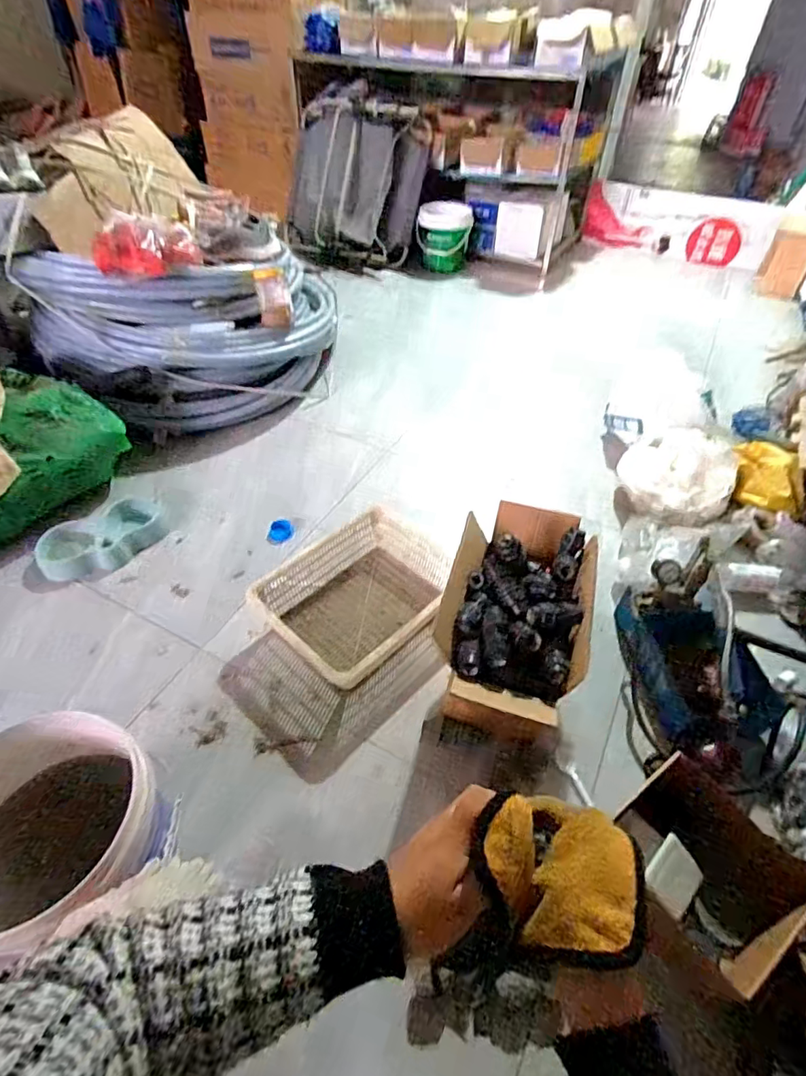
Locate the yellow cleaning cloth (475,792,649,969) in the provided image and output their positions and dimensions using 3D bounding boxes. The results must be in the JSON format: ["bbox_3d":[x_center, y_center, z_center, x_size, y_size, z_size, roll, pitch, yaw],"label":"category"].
[{"bbox_3d":[0.108,0.220,0.352,0.110,0.037,0.088,5,44,4],"label":"yellow cleaning cloth"}]

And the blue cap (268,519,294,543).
[{"bbox_3d":[-0.313,-0.018,1.356,0.056,0.025,0.063,19,47,18],"label":"blue cap"}]

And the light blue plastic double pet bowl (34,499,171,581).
[{"bbox_3d":[-0.721,0.001,1.280,0.188,0.068,0.291,30,51,26],"label":"light blue plastic double pet bowl"}]

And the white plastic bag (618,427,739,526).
[{"bbox_3d":[0.738,-0.173,1.412,0.270,0.165,0.284,13,46,13],"label":"white plastic bag"}]

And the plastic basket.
[{"bbox_3d":[-0.082,0.120,1.143,0.320,0.102,0.408,34,53,29],"label":"plastic basket"}]

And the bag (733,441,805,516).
[{"bbox_3d":[0.964,-0.165,1.387,0.143,0.111,0.210,13,45,12],"label":"bag"}]

